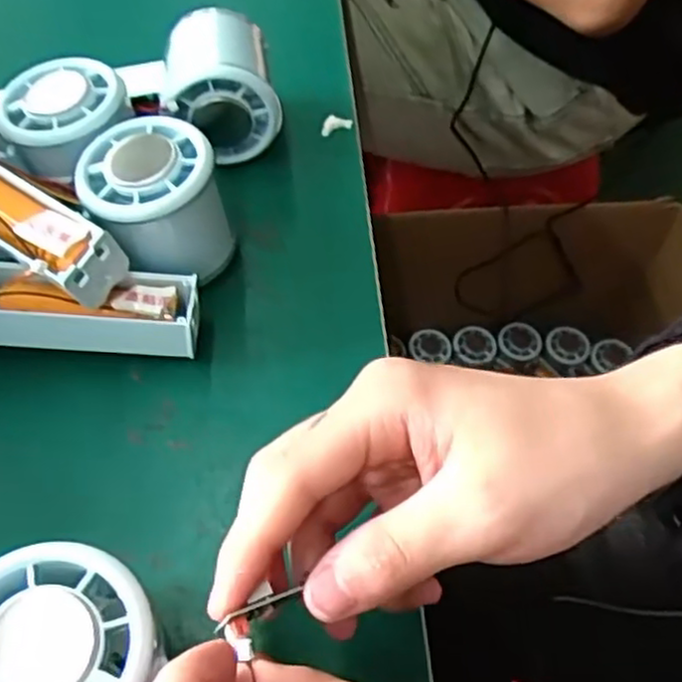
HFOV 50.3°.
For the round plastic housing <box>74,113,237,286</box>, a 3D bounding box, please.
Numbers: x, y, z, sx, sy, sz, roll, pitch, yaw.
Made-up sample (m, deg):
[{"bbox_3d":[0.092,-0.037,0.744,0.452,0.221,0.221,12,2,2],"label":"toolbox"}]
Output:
[{"bbox_3d":[-0.081,-0.061,0.317,0.055,0.047,0.052,-13,56,-8],"label":"round plastic housing"}]

